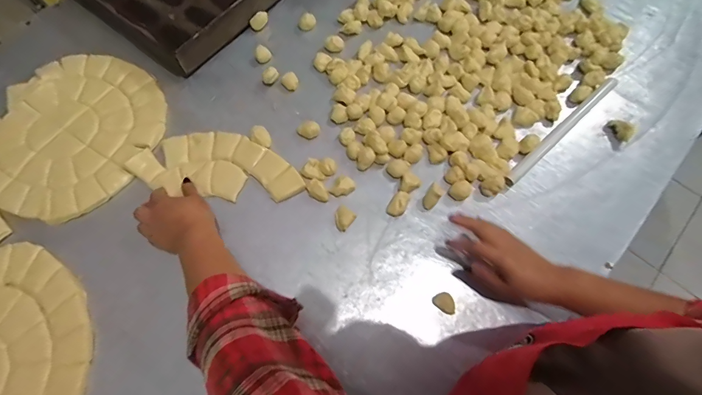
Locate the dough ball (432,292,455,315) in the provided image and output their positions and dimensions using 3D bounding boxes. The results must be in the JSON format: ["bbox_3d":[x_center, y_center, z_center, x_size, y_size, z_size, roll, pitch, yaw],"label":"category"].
[{"bbox_3d":[0.134,0.149,0.510,0.034,0.010,0.023,39,74,14],"label":"dough ball"}]

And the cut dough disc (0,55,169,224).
[{"bbox_3d":[-0.473,-0.114,0.603,0.290,0.013,0.291,0,69,1],"label":"cut dough disc"}]

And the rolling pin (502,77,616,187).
[{"bbox_3d":[0.345,-0.112,0.587,0.265,0.021,0.018,-40,74,-14],"label":"rolling pin"}]

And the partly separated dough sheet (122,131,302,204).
[{"bbox_3d":[-0.215,-0.054,0.587,0.271,0.009,0.106,7,69,1],"label":"partly separated dough sheet"}]

